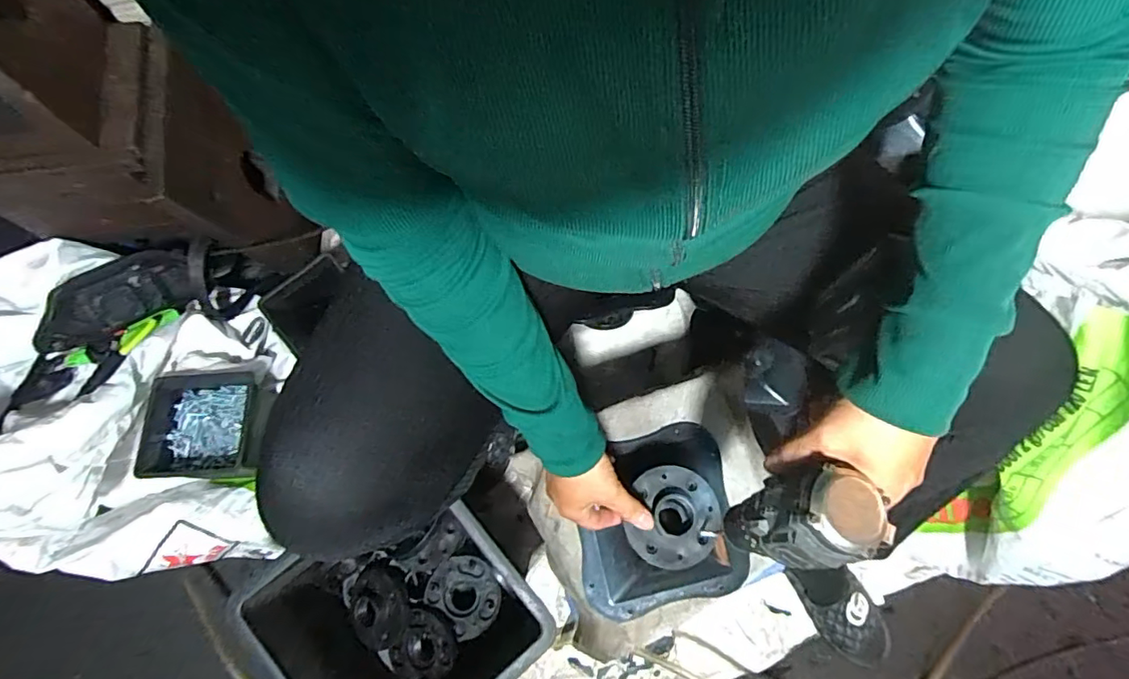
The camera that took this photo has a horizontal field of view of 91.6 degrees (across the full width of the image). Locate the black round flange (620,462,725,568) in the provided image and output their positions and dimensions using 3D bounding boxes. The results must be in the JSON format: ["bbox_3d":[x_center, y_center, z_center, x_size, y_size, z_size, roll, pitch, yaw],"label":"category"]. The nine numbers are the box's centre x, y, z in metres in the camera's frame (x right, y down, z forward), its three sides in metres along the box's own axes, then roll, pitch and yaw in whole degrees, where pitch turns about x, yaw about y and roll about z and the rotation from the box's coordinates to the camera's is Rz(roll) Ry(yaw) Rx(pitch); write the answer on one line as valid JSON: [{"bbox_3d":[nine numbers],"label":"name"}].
[{"bbox_3d":[0.109,0.174,0.539,0.088,0.018,0.095,1,74,-2],"label":"black round flange"}]

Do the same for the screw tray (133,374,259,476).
[{"bbox_3d":[-0.471,0.110,0.715,0.129,0.040,0.138,-6,75,-4],"label":"screw tray"}]

